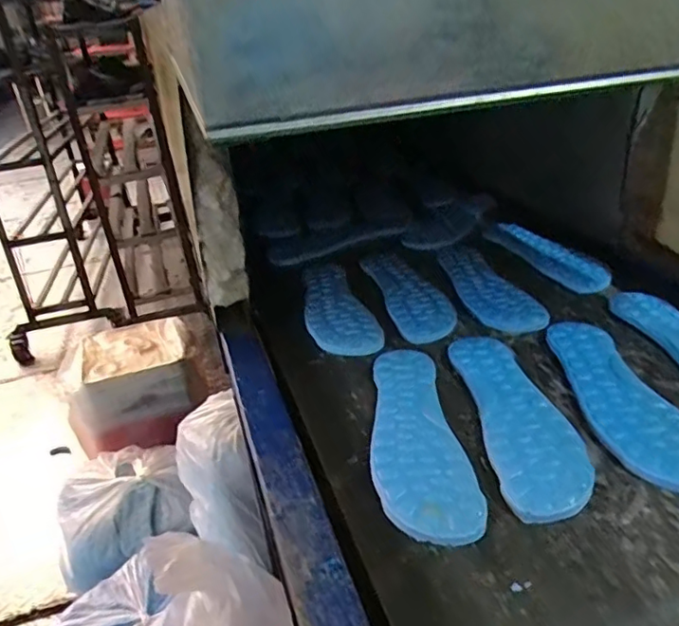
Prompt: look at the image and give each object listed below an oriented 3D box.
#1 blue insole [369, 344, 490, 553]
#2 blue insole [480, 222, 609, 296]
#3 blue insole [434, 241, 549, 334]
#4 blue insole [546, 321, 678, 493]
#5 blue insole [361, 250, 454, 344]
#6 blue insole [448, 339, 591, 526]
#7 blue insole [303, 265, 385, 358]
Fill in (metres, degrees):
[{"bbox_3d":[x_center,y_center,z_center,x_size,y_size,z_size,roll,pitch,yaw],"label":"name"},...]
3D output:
[{"bbox_3d":[0.066,0.103,0.524,0.078,0.011,0.245,-6,29,0],"label":"blue insole"},{"bbox_3d":[0.298,-0.086,0.826,0.082,0.010,0.236,-14,30,-14],"label":"blue insole"},{"bbox_3d":[0.187,-0.043,0.769,0.082,0.005,0.252,-9,29,-6],"label":"blue insole"},{"bbox_3d":[0.259,0.073,0.544,0.080,0.012,0.245,-6,29,1],"label":"blue insole"},{"bbox_3d":[0.089,-0.029,0.766,0.077,0.007,0.238,-10,29,-8],"label":"blue insole"},{"bbox_3d":[0.163,0.089,0.533,0.078,0.009,0.244,-6,29,1],"label":"blue insole"},{"bbox_3d":[-0.010,-0.013,0.745,0.078,0.008,0.236,-12,29,-10],"label":"blue insole"}]

